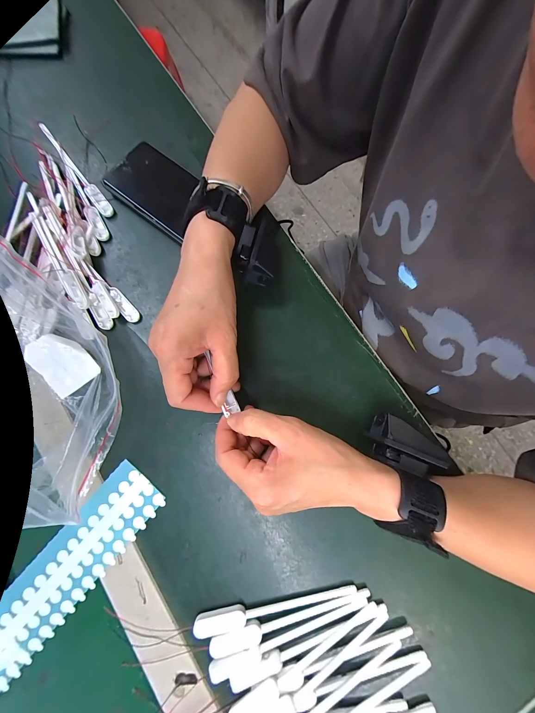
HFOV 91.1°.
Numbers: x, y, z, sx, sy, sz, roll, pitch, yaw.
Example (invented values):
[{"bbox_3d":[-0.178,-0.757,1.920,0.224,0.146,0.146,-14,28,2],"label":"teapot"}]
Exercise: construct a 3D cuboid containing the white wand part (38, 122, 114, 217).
[{"bbox_3d":[-0.230,-0.225,0.311,0.014,0.007,0.144,-38,82,-6],"label":"white wand part"}]

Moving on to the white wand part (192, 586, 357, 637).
[{"bbox_3d":[0.008,0.225,0.232,0.143,0.007,0.015,-9,80,-2],"label":"white wand part"}]

